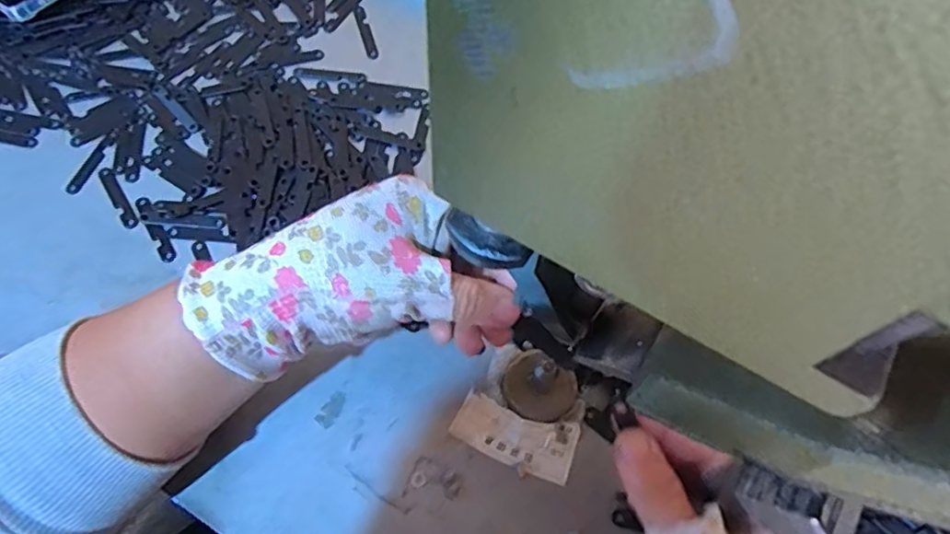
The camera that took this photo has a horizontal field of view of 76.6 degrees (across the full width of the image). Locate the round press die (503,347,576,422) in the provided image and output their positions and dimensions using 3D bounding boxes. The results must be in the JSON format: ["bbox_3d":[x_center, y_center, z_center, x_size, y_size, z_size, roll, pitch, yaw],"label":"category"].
[{"bbox_3d":[0.036,0.068,0.336,0.038,0.012,0.035,32,89,2],"label":"round press die"}]

